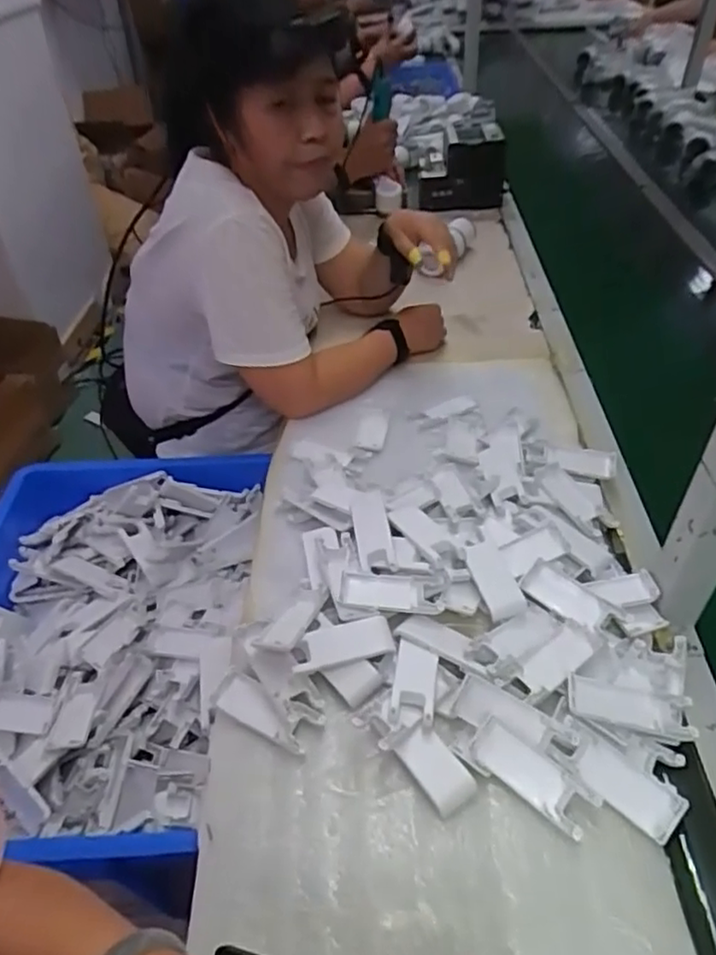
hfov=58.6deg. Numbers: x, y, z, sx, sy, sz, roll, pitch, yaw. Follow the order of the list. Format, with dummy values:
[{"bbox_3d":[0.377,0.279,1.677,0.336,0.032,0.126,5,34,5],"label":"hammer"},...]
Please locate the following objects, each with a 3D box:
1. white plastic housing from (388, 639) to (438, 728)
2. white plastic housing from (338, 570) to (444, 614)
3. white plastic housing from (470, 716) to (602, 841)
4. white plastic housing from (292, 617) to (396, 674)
[{"bbox_3d":[0.050,0.183,0.573,0.038,0.011,0.087,4,44,10],"label":"white plastic housing"},{"bbox_3d":[0.033,0.116,0.639,0.101,0.015,0.044,3,44,8],"label":"white plastic housing"},{"bbox_3d":[0.143,0.244,0.525,0.101,0.009,0.041,29,53,30],"label":"white plastic housing"},{"bbox_3d":[-0.014,0.157,0.600,0.091,0.010,0.039,-10,44,-5],"label":"white plastic housing"}]

